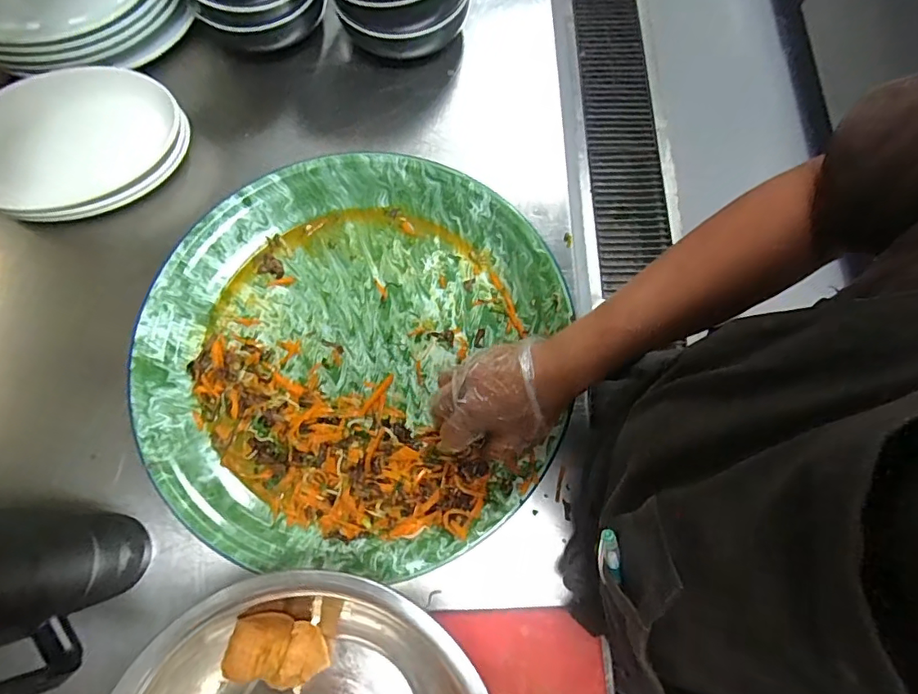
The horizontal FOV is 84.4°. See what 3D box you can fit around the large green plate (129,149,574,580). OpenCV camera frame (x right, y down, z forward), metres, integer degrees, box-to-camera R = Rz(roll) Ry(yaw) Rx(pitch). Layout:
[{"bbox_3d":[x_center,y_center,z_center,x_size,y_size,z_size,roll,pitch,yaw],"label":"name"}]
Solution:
[{"bbox_3d":[-0.111,-0.002,0.517,0.402,0.049,0.410,0,73,0],"label":"large green plate"}]

